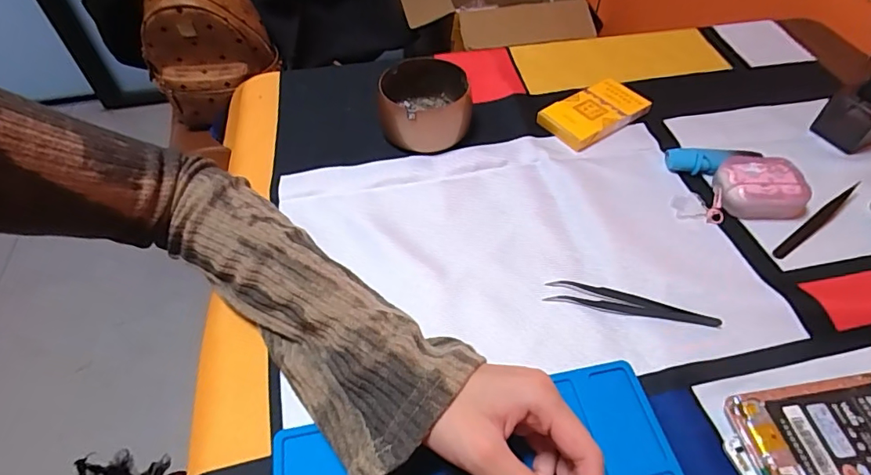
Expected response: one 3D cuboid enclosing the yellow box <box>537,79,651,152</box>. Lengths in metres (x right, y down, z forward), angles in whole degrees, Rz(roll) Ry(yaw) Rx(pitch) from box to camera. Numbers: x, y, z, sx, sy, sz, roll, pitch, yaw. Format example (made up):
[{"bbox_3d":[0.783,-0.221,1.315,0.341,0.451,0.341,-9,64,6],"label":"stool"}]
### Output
[{"bbox_3d":[0.157,-0.124,0.491,0.101,0.014,0.059,-30,56,-21],"label":"yellow box"}]

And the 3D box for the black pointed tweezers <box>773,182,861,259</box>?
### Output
[{"bbox_3d":[0.311,-0.015,0.401,0.116,0.006,0.009,-30,56,-21],"label":"black pointed tweezers"}]

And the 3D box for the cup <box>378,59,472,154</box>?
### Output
[{"bbox_3d":[-0.009,-0.128,0.473,0.084,0.056,0.079,-1,51,1],"label":"cup"}]

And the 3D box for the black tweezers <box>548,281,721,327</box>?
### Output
[{"bbox_3d":[0.138,0.047,0.350,0.115,0.008,0.016,10,52,10],"label":"black tweezers"}]

